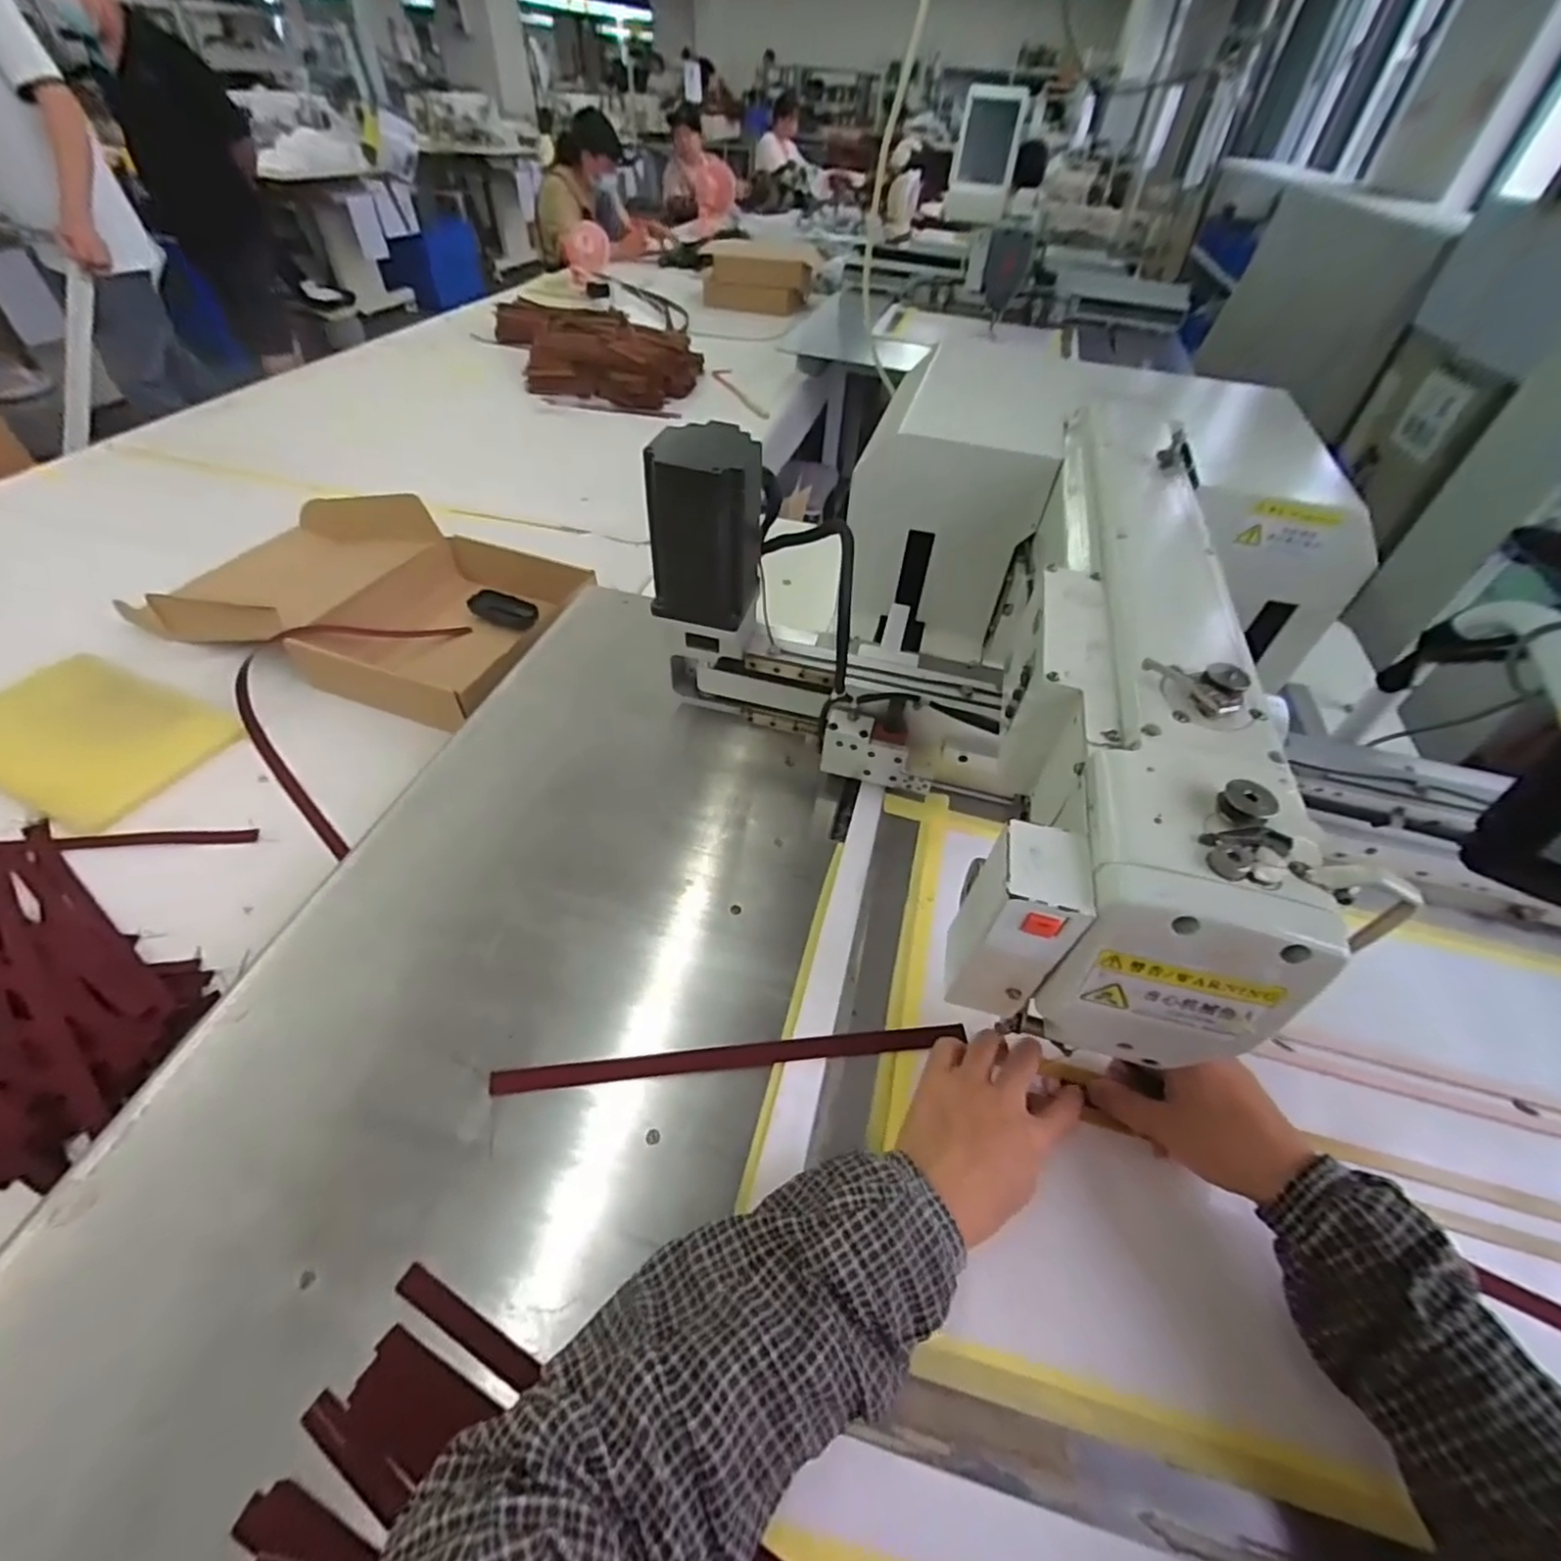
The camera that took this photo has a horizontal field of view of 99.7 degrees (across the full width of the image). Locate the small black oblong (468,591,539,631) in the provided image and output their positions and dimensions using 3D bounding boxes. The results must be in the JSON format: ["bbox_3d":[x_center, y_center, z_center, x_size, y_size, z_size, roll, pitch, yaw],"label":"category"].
[{"bbox_3d":[-0.424,-0.263,1.017,0.108,0.032,0.039,15,49,9],"label":"small black oblong"}]

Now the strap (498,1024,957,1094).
[{"bbox_3d":[-0.033,0.206,0.495,0.346,0.009,0.019,-4,48,-7],"label":"strap"}]

